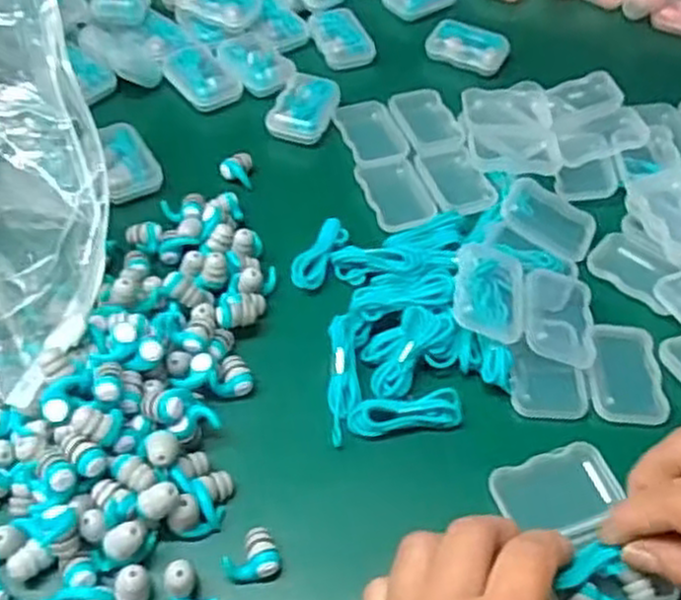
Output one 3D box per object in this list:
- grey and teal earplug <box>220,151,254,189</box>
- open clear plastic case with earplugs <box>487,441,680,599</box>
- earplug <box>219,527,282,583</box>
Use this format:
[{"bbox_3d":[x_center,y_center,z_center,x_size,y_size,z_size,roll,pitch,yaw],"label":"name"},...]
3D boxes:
[{"bbox_3d":[-0.062,-0.079,0.459,0.019,0.010,0.024,0,53,-3],"label":"grey and teal earplug"},{"bbox_3d":[0.103,0.099,0.328,0.054,0.020,0.074,-14,55,-13],"label":"open clear plastic case with earplugs"},{"bbox_3d":[-0.037,0.108,0.319,0.023,0.012,0.020,-21,57,-18],"label":"earplug"}]

